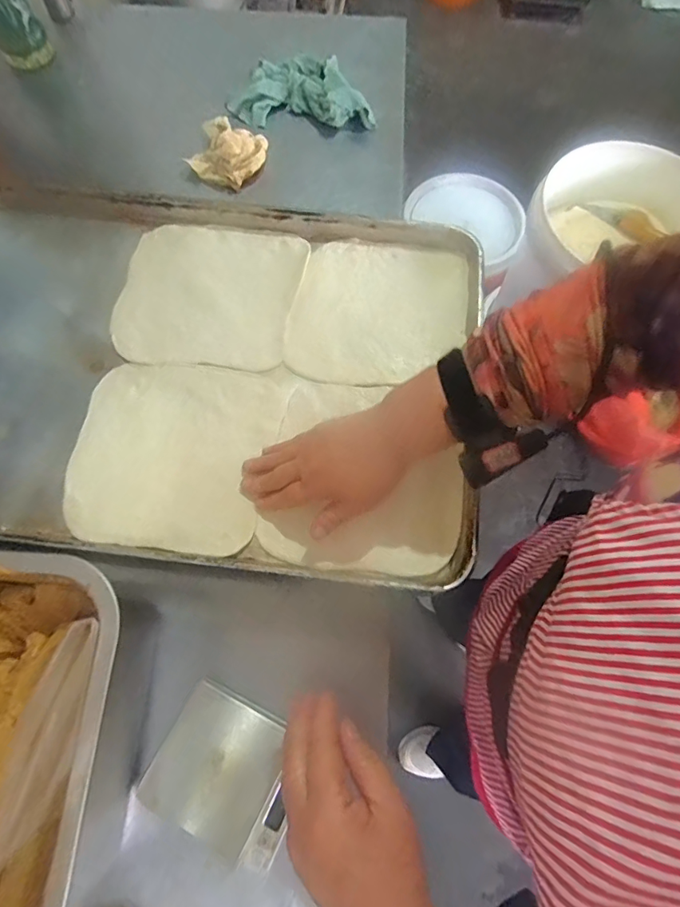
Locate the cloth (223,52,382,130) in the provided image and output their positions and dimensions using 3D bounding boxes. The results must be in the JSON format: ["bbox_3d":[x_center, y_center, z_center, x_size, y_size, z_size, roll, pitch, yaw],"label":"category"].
[{"bbox_3d":[-0.051,-0.517,0.670,0.197,0.033,0.111,4,71,1],"label":"cloth"}]

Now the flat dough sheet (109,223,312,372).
[{"bbox_3d":[-0.145,-0.178,0.527,0.194,0.009,0.181,6,71,1],"label":"flat dough sheet"}]

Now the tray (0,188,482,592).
[{"bbox_3d":[-0.163,-0.097,0.489,0.590,0.030,0.394,6,71,2],"label":"tray"}]

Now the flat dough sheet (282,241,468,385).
[{"bbox_3d":[0.043,-0.159,0.523,0.188,0.013,0.183,5,71,1],"label":"flat dough sheet"}]

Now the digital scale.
[{"bbox_3d":[-0.094,0.267,0.398,0.121,0.017,0.102,25,73,8],"label":"digital scale"}]

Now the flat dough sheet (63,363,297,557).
[{"bbox_3d":[-0.163,-0.004,0.464,0.195,0.005,0.186,8,71,2],"label":"flat dough sheet"}]

